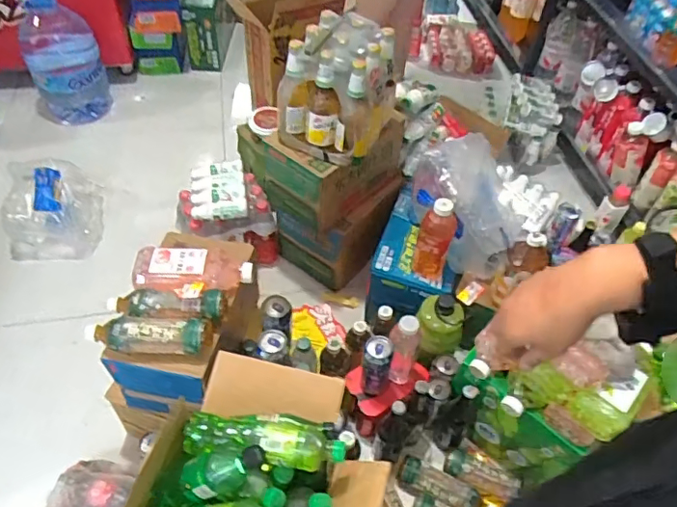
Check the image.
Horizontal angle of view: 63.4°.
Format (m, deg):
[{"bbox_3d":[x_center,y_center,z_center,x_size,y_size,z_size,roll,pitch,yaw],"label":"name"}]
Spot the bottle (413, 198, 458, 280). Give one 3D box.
[{"bbox_3d":[0.218,-0.024,1.263,0.081,0.234,0.064,18,52,11],"label":"bottle"}]

